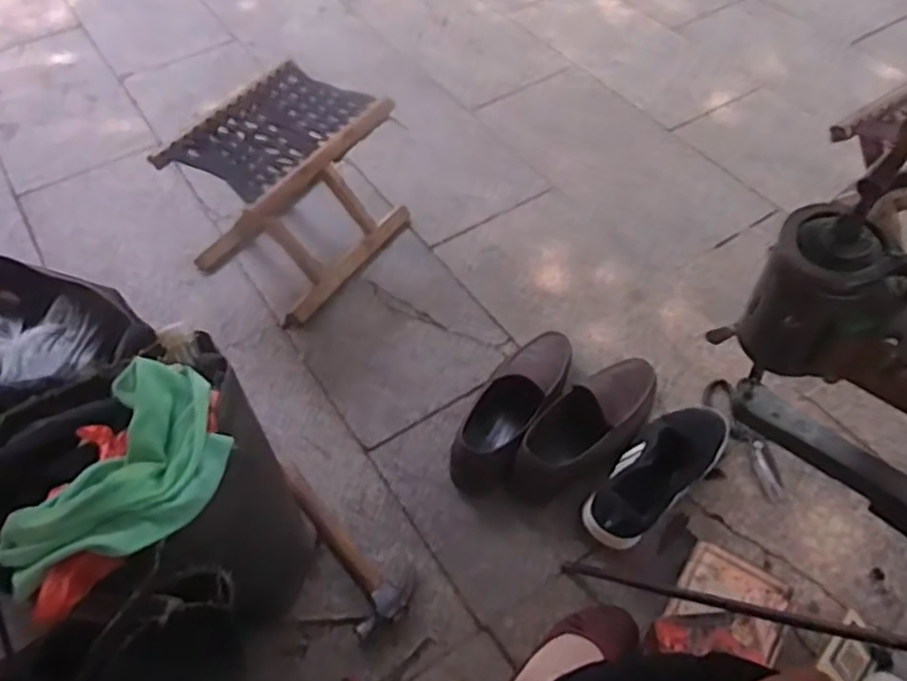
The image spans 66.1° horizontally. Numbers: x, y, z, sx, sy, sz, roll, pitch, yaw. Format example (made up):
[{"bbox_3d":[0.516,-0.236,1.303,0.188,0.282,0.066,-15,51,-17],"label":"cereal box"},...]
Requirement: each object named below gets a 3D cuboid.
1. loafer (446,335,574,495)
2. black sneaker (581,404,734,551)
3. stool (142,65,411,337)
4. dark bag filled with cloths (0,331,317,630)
[{"bbox_3d":[0.087,0.093,0.995,0.096,0.071,0.277,26,60,20],"label":"loafer"},{"bbox_3d":[0.267,0.166,0.913,0.250,0.093,0.095,-38,61,-22],"label":"black sneaker"},{"bbox_3d":[-0.267,-0.248,1.156,0.261,0.244,0.297,32,61,22],"label":"stool"},{"bbox_3d":[-0.340,0.183,0.793,0.277,0.258,0.289,-25,57,-16],"label":"dark bag filled with cloths"}]

